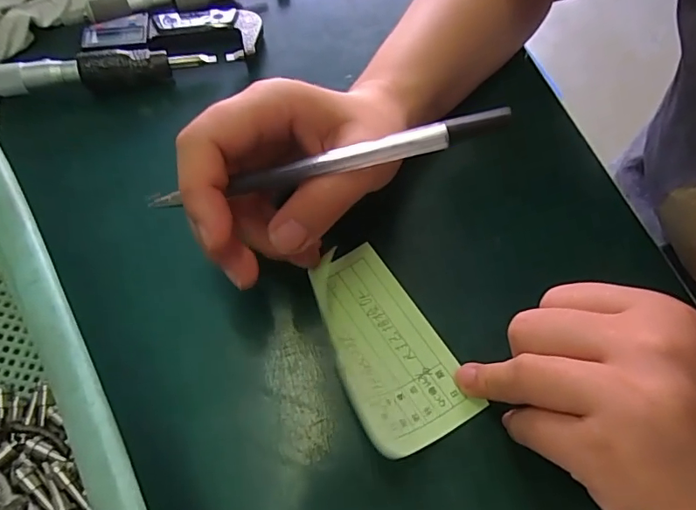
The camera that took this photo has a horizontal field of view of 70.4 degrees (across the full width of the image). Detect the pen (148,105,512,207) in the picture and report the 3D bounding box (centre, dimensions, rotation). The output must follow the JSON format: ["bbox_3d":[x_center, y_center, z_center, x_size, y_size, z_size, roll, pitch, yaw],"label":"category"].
[{"bbox_3d":[-0.009,-0.036,0.193,0.141,0.008,0.008,-13,57,6],"label":"pen"}]

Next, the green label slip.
[{"bbox_3d":[0.014,0.035,0.218,0.051,0.020,0.095,-22,60,-15],"label":"green label slip"}]

